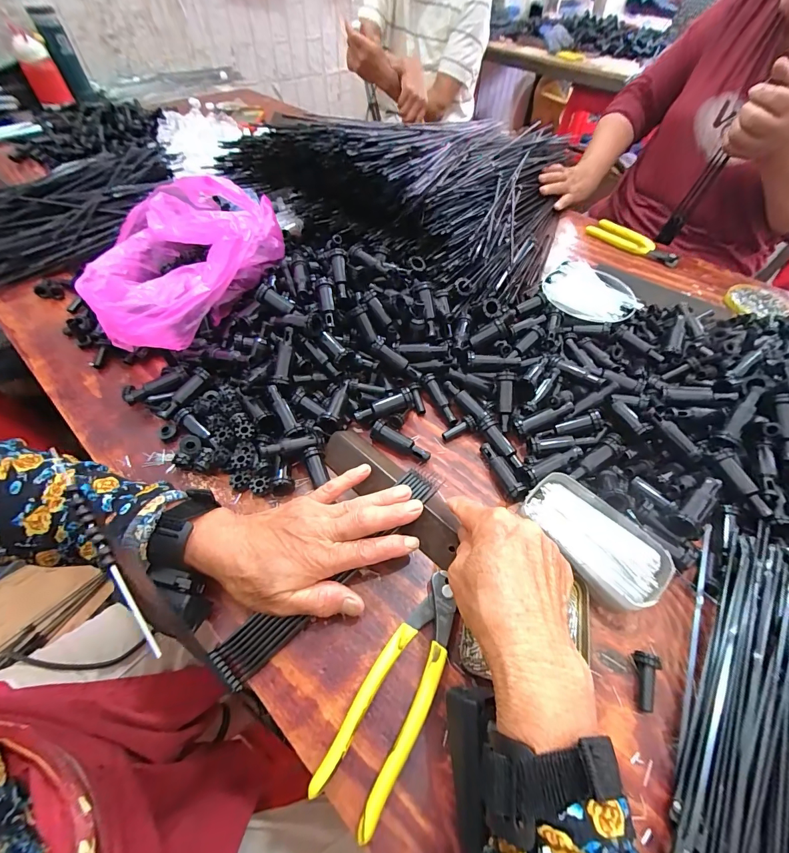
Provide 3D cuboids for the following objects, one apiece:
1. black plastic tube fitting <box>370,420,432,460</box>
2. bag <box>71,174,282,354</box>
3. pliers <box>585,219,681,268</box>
[{"bbox_3d":[0.007,0.015,0.395,0.067,0.022,0.016,22,57,13],"label":"black plastic tube fitting"},{"bbox_3d":[-0.267,-0.212,0.472,0.211,0.098,0.270,-1,55,-3],"label":"bag"},{"bbox_3d":[0.432,-0.335,0.680,0.056,0.019,0.162,-31,61,-21],"label":"pliers"}]

